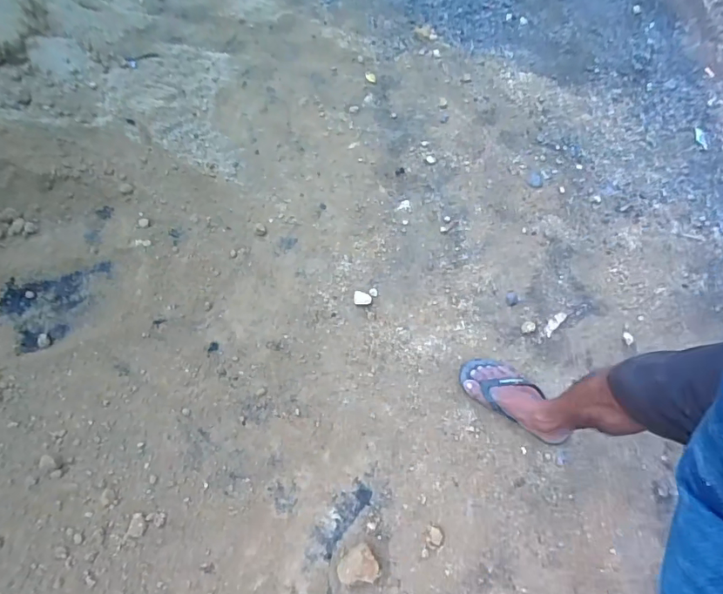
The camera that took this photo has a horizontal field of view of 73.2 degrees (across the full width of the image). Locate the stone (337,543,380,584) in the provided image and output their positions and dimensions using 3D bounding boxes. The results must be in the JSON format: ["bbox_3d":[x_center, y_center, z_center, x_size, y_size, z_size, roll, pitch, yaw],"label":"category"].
[{"bbox_3d":[-0.008,0.531,0.955,0.076,0.052,0.063,-26,68,-13],"label":"stone"}]

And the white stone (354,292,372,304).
[{"bbox_3d":[0.003,0.002,1.226,0.044,0.021,0.029,-1,64,-2],"label":"white stone"}]

